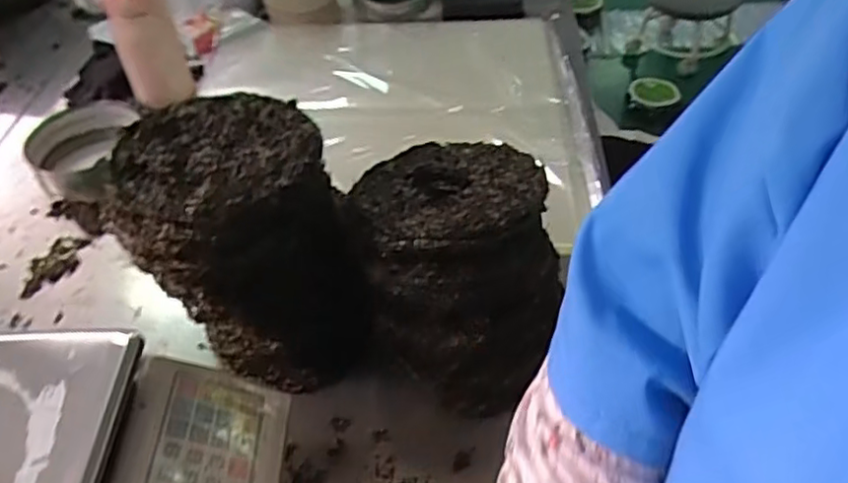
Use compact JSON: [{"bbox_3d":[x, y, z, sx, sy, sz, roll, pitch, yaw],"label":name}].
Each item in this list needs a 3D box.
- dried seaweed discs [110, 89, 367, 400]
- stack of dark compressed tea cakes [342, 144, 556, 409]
[{"bbox_3d":[-0.187,0.020,0.757,0.222,0.317,0.182,-10,46,-6],"label":"dried seaweed discs"},{"bbox_3d":[0.035,0.020,0.756,0.212,0.234,0.232,2,46,5],"label":"stack of dark compressed tea cakes"}]

